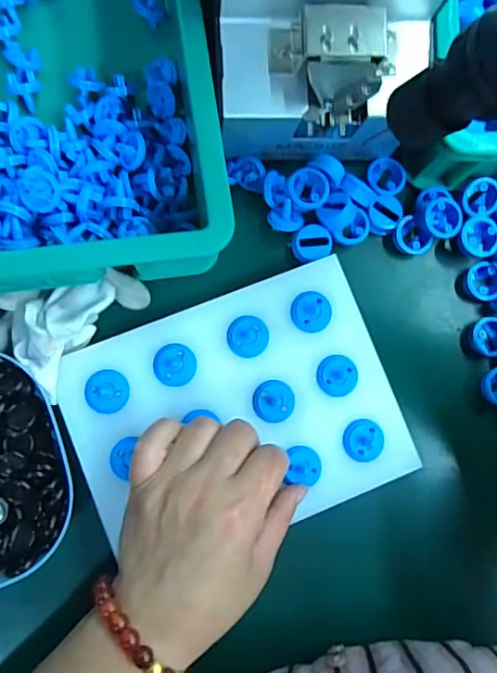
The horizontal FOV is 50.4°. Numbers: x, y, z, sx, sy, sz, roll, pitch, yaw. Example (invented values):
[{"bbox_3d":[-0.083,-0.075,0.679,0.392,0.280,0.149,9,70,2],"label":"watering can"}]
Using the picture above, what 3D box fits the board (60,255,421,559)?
[{"bbox_3d":[-0.006,0.049,0.329,0.192,0.010,0.146,-21,85,-9],"label":"board"}]

